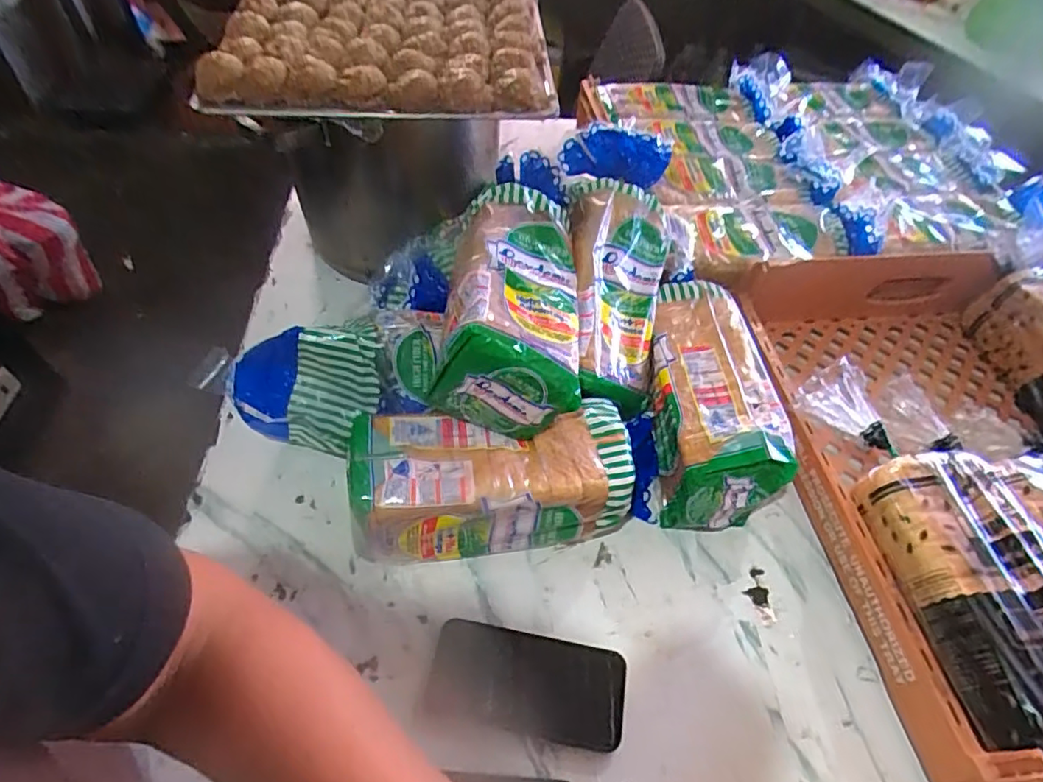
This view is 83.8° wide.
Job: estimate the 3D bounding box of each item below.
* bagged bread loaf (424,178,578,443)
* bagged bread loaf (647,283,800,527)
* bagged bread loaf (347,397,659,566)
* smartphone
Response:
[{"bbox_3d":[-0.005,-0.087,0.612,0.139,0.117,0.265,18,47,-15],"label":"bagged bread loaf"},{"bbox_3d":[0.200,0.009,0.653,0.130,0.118,0.277,4,53,0],"label":"bagged bread loaf"},{"bbox_3d":[-0.019,0.092,0.571,0.299,0.119,0.119,0,53,-3],"label":"bagged bread loaf"},{"bbox_3d":[0.003,0.257,0.510,0.170,0.005,0.081,7,61,7],"label":"smartphone"}]

